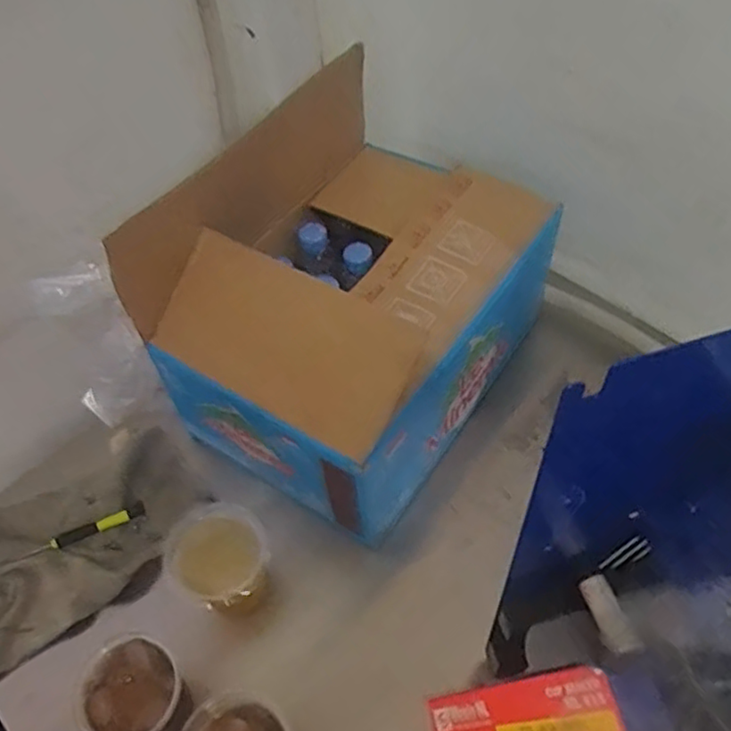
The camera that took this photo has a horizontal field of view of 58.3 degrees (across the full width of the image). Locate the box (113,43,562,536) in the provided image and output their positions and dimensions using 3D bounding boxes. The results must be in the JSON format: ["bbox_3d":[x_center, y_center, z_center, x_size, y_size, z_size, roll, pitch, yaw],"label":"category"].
[{"bbox_3d":[-0.011,-0.084,0.678,0.286,0.270,0.374,30,60,24],"label":"box"}]

